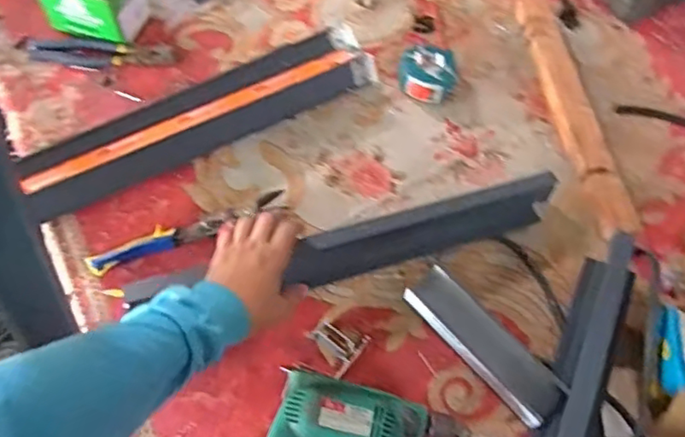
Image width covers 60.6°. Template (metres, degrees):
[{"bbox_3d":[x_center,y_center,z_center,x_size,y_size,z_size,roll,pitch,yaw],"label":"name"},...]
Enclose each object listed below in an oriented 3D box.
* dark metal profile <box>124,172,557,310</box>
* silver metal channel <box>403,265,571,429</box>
[{"bbox_3d":[0.098,0.015,0.694,0.345,0.075,0.038,-15,63,-19],"label":"dark metal profile"},{"bbox_3d":[0.156,0.139,0.655,0.056,0.028,0.194,-36,69,-20],"label":"silver metal channel"}]

